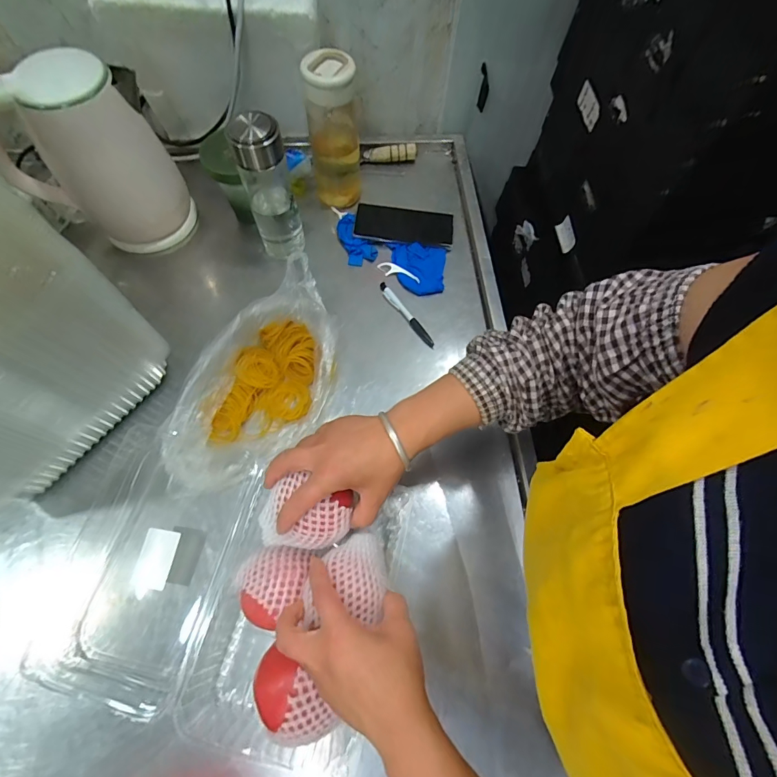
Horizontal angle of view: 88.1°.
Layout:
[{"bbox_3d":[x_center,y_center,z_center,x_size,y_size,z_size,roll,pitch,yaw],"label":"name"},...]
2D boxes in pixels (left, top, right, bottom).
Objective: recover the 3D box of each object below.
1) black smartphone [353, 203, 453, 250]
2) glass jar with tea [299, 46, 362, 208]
[{"bbox_3d":[0.025,-0.265,0.652,0.158,0.009,0.073,6,68,1],"label":"black smartphone"},{"bbox_3d":[-0.082,-0.379,0.598,0.077,0.199,0.071,-5,69,-3],"label":"glass jar with tea"}]

